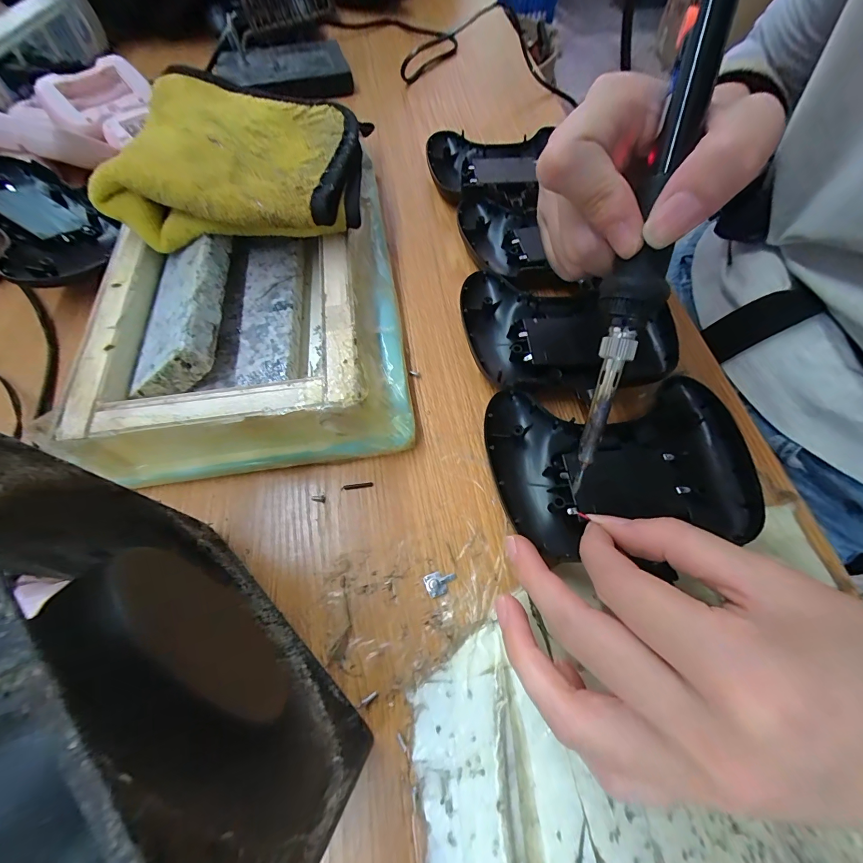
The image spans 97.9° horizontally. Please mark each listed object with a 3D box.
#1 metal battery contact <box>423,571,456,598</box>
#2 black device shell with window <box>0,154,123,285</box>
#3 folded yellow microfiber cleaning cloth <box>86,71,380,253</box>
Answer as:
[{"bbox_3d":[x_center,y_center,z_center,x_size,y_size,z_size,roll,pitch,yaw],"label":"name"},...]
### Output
[{"bbox_3d":[0.004,0.069,0.173,0.014,0.004,0.010,-19,64,-8],"label":"metal battery contact"},{"bbox_3d":[-0.276,-0.146,0.257,0.120,0.013,0.095,37,47,-1],"label":"black device shell with window"},{"bbox_3d":[-0.112,-0.177,0.239,0.138,0.044,0.158,1,63,1],"label":"folded yellow microfiber cleaning cloth"}]

